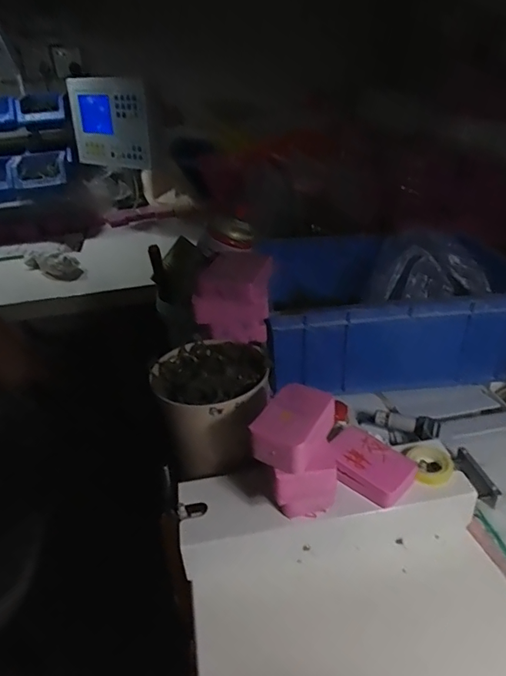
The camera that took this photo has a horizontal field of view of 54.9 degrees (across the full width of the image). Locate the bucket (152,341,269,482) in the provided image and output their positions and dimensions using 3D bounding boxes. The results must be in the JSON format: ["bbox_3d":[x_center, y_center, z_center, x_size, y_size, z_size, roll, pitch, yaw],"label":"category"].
[{"bbox_3d":[-0.038,0.062,0.488,0.104,0.090,0.106,-4,30,3],"label":"bucket"}]

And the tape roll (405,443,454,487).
[{"bbox_3d":[0.163,0.115,0.446,0.038,0.011,0.044,-9,30,-6],"label":"tape roll"}]

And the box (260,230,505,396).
[{"bbox_3d":[0.175,-0.043,0.656,0.320,0.137,0.210,-6,30,-1],"label":"box"}]

